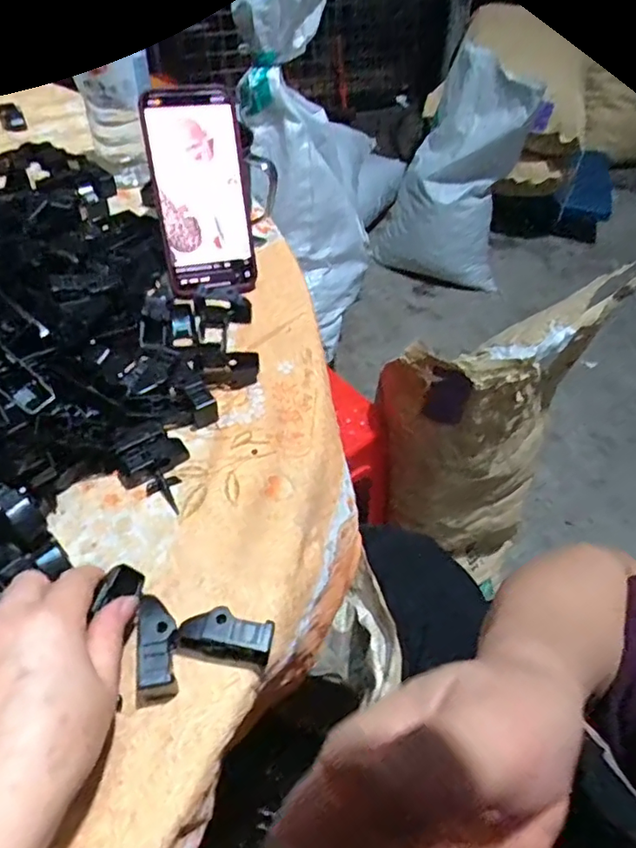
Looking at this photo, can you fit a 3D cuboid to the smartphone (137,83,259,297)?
[{"bbox_3d":[-0.096,-0.190,0.472,0.075,0.155,0.010,-10,19,-8],"label":"smartphone"}]

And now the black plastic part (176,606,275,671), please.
[{"bbox_3d":[-0.049,0.115,0.308,0.048,0.024,0.020,13,52,5],"label":"black plastic part"}]

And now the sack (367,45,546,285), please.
[{"bbox_3d":[0.300,-0.531,1.272,0.279,0.507,0.253,10,51,2],"label":"sack"}]

